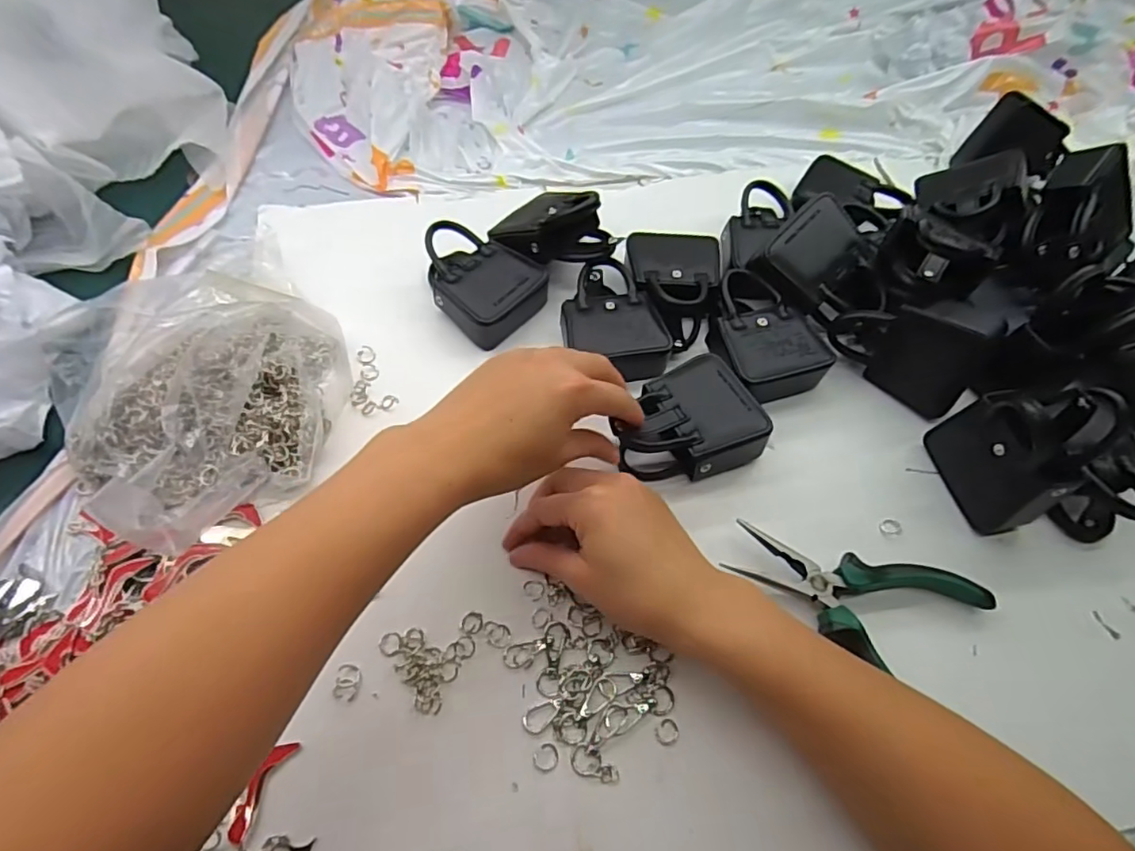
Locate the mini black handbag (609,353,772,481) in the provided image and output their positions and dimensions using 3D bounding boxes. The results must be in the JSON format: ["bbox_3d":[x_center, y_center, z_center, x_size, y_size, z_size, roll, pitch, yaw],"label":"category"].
[{"bbox_3d":[0.077,0.000,0.402,0.099,0.044,0.075,-20,63,-15],"label":"mini black handbag"}]

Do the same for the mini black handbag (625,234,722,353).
[{"bbox_3d":[0.085,-0.113,0.468,0.078,0.041,0.101,1,59,-3],"label":"mini black handbag"}]

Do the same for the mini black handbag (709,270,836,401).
[{"bbox_3d":[0.149,-0.070,0.444,0.076,0.036,0.099,-9,60,-9],"label":"mini black handbag"}]

